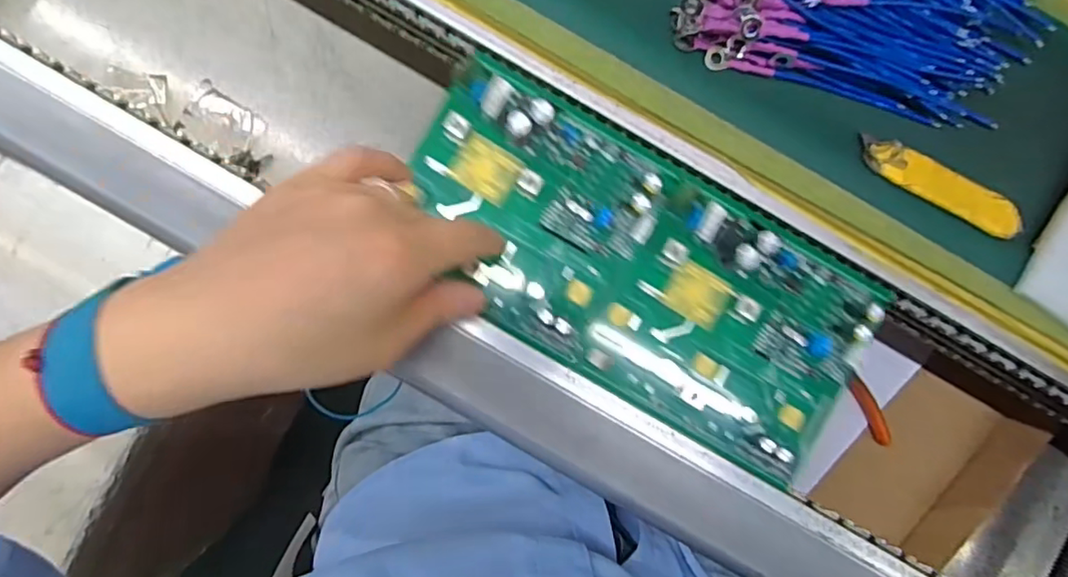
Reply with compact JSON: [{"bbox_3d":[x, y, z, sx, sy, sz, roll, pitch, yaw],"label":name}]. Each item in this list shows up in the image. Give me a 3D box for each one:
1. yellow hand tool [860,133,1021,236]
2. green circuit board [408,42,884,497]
[{"bbox_3d":[0.213,-0.053,0.311,0.094,0.009,0.022,27,87,0],"label":"yellow hand tool"},{"bbox_3d":[0.055,-0.013,0.313,0.255,0.025,0.126,35,92,-1],"label":"green circuit board"}]

